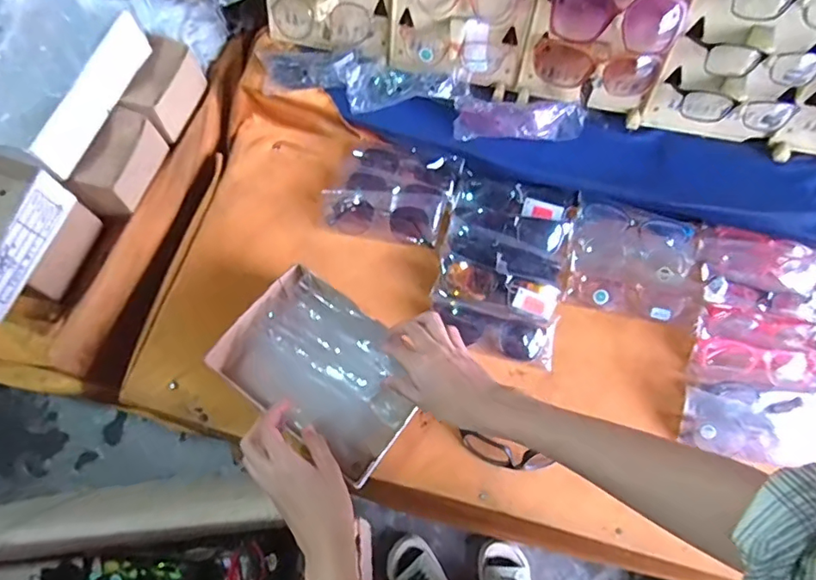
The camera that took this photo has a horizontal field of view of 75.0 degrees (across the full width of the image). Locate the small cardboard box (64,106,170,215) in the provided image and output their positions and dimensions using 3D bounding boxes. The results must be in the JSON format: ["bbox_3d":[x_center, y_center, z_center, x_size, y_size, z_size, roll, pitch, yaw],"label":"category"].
[{"bbox_3d":[-0.342,-0.150,0.638,0.044,0.060,0.119,17,68,6],"label":"small cardboard box"}]

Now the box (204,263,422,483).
[{"bbox_3d":[-0.089,0.085,0.574,0.207,0.053,0.140,35,71,13],"label":"box"}]

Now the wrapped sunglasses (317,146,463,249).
[{"bbox_3d":[-0.021,-0.129,0.690,0.162,0.043,0.129,11,68,3],"label":"wrapped sunglasses"}]

